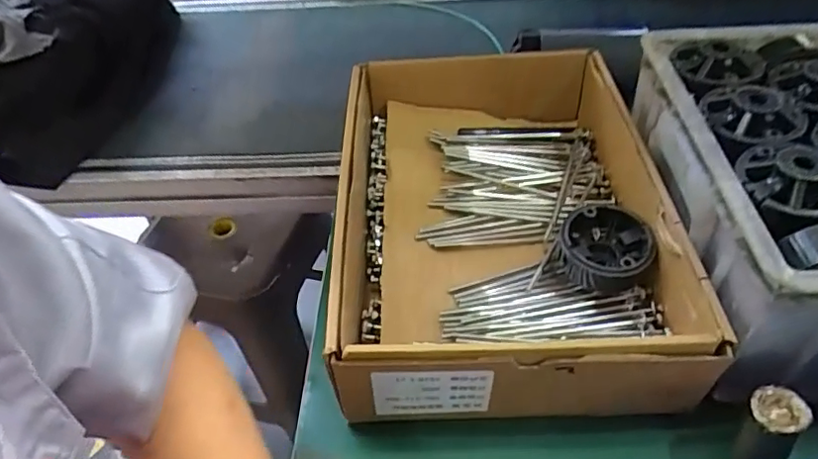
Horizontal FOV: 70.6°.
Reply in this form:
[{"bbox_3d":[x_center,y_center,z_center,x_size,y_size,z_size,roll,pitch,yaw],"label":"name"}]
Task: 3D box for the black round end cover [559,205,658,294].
[{"bbox_3d":[0.165,0.016,0.480,0.073,0.043,0.070,-3,44,3],"label":"black round end cover"}]

